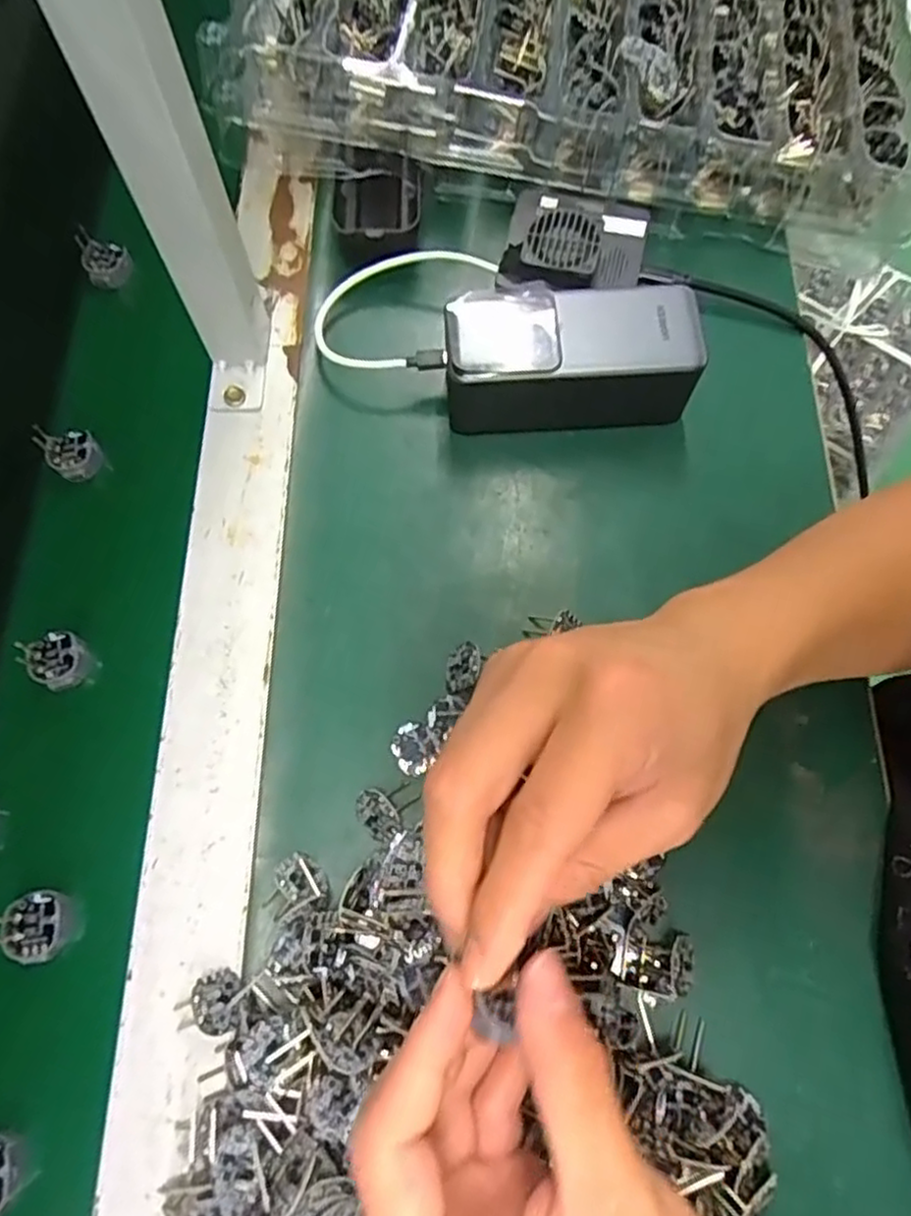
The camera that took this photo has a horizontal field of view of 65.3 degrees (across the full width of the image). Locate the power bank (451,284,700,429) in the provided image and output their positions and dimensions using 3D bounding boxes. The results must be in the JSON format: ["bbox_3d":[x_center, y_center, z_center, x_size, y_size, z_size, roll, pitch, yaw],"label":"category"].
[{"bbox_3d":[0.060,-0.137,0.385,0.128,0.059,0.060,-1,72,0],"label":"power bank"}]

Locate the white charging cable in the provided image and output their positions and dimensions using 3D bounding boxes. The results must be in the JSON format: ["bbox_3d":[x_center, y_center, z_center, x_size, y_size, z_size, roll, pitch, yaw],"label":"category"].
[{"bbox_3d":[-0.029,-0.167,0.409,0.101,0.027,0.076,3,72,1],"label":"white charging cable"}]

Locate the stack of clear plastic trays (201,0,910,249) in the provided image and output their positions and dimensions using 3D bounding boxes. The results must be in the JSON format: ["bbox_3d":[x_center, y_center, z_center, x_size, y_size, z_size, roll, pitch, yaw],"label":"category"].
[{"bbox_3d":[0.085,-0.382,0.447,0.415,0.058,0.296,8,72,3],"label":"stack of clear plastic trays"}]

